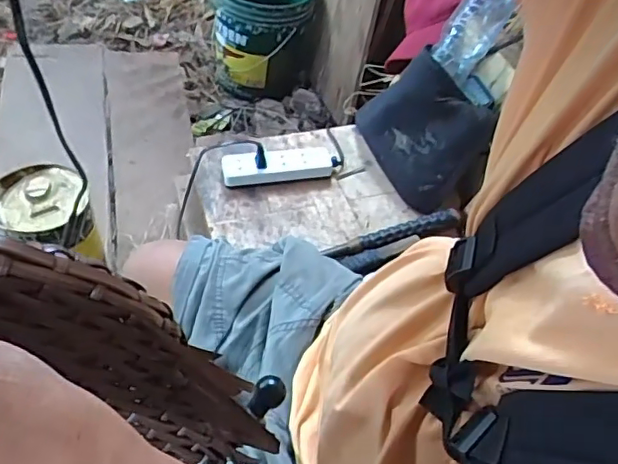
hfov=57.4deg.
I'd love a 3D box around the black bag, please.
[{"bbox_3d":[0.170,-0.164,0.868,0.102,0.160,0.235,-19,55,-21],"label":"black bag"}]

